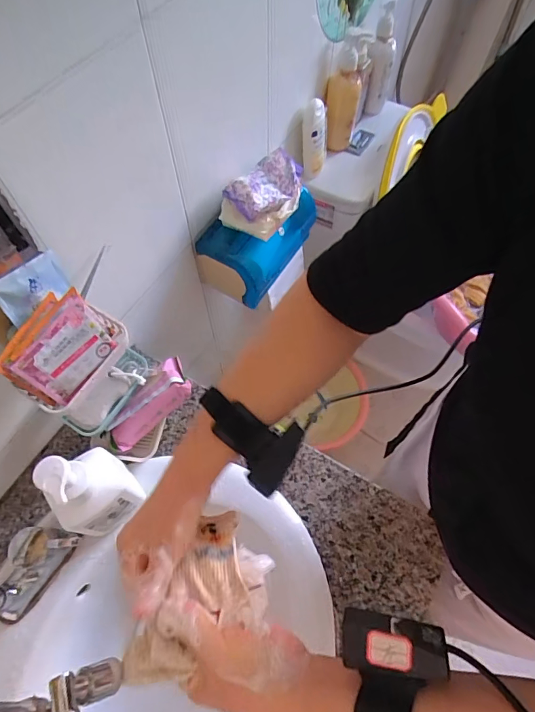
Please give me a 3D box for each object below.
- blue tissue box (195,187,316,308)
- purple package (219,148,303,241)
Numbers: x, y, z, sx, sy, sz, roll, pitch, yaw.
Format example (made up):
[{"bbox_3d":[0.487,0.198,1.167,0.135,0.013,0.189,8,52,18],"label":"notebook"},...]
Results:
[{"bbox_3d":[-0.009,-0.233,0.812,0.123,0.112,0.259,31,66,15],"label":"blue tissue box"},{"bbox_3d":[-0.002,-0.274,0.719,0.092,0.068,0.145,37,68,18],"label":"purple package"}]

